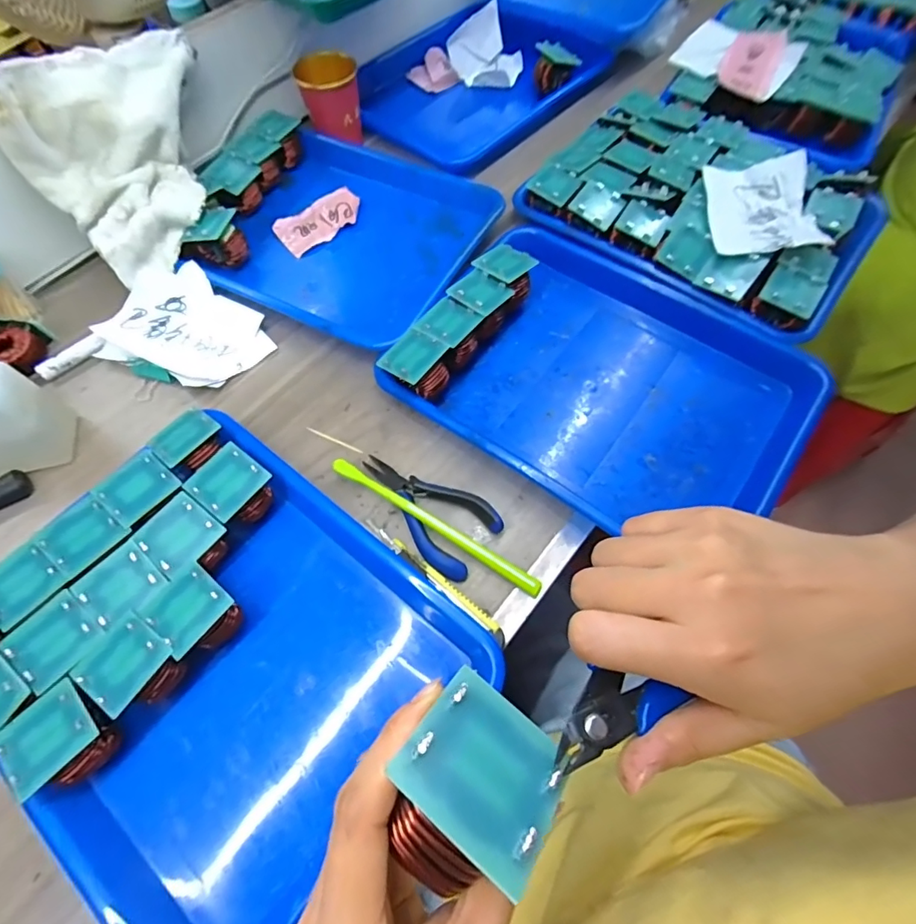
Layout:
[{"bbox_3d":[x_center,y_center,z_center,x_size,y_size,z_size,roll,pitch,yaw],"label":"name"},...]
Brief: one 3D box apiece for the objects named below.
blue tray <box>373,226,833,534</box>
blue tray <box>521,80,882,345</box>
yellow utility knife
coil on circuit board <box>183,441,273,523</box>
[{"bbox_3d":[0.127,-0.073,0.422,0.320,0.033,0.251,35,69,16],"label":"blue tray"},{"bbox_3d":[0.256,-0.274,0.504,0.320,0.053,0.258,37,70,17],"label":"blue tray"},{"bbox_3d":[-0.007,0.094,0.356,0.108,0.014,0.011,39,70,18],"label":"yellow utility knife"},{"bbox_3d":[-0.169,0.022,0.369,0.043,0.046,0.045,35,69,17],"label":"coil on circuit board"}]

